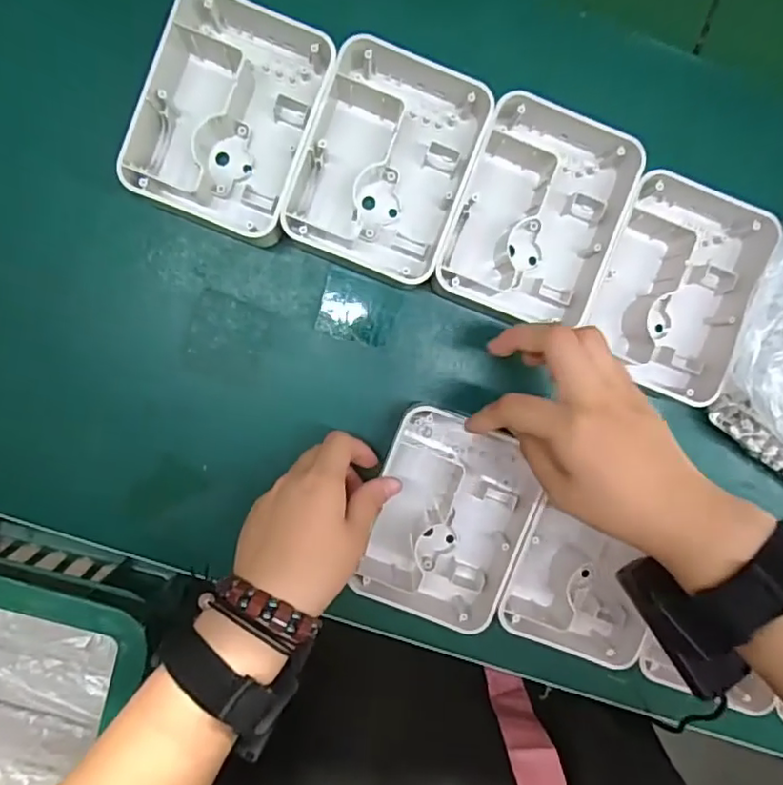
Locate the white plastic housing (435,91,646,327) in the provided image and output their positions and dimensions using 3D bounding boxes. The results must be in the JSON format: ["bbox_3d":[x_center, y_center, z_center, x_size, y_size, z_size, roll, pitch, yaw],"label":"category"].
[{"bbox_3d":[0.091,-0.114,0.389,0.099,0.034,0.134,19,93,-4],"label":"white plastic housing"}]

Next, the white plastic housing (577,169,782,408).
[{"bbox_3d":[0.180,-0.072,0.398,0.096,0.037,0.138,20,93,-4],"label":"white plastic housing"}]

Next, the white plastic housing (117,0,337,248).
[{"bbox_3d":[-0.096,-0.172,0.382,0.098,0.047,0.137,20,93,-4],"label":"white plastic housing"}]

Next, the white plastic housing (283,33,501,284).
[{"bbox_3d":[-0.004,-0.143,0.384,0.100,0.038,0.132,20,93,-4],"label":"white plastic housing"}]

